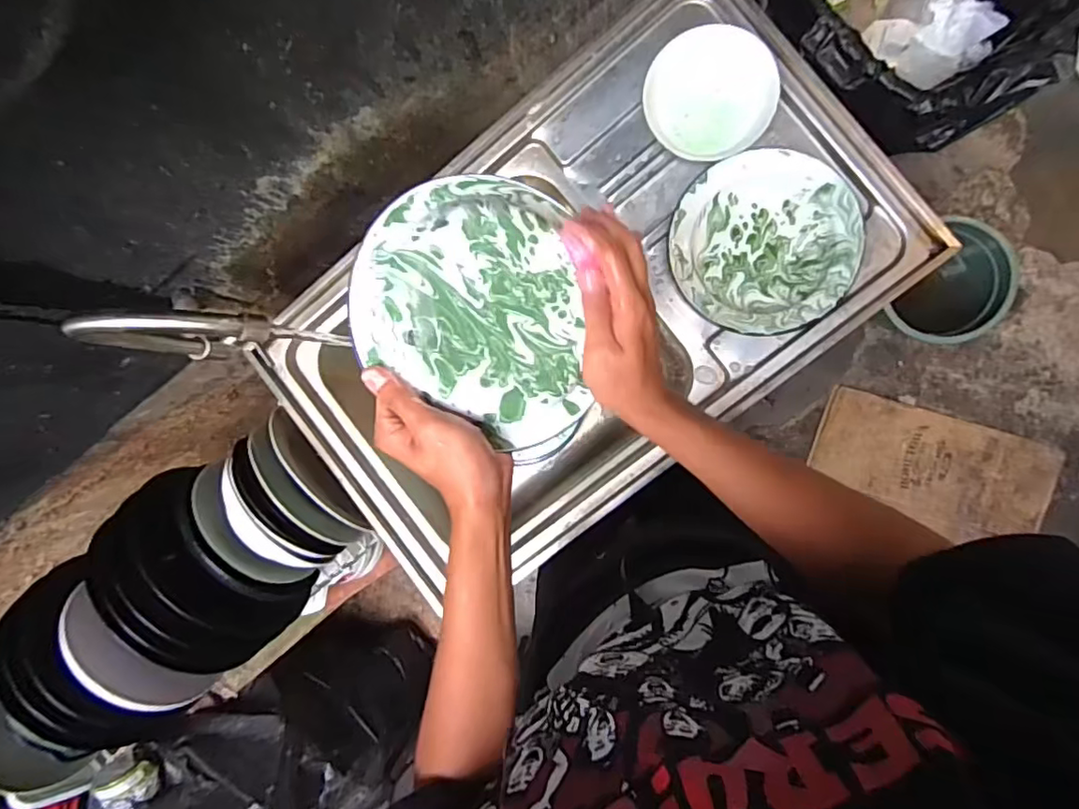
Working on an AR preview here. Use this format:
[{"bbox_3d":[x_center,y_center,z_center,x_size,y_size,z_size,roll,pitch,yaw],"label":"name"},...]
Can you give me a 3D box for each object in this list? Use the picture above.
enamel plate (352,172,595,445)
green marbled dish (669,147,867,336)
[{"bbox_3d":[-0.051,-0.071,0.442,0.165,0.031,0.205,-6,90,-20],"label":"enamel plate"},{"bbox_3d":[0.264,-0.190,0.699,0.207,0.040,0.205,0,92,8],"label":"green marbled dish"}]

